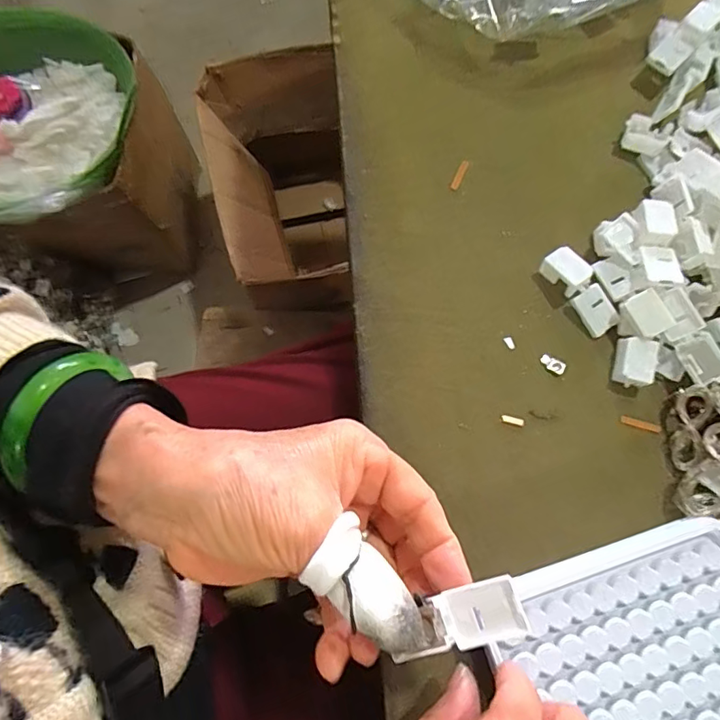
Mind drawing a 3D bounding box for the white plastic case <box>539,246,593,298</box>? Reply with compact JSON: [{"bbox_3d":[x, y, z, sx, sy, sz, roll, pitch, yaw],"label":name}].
[{"bbox_3d":[0.122,-0.052,0.288,0.019,0.016,0.027,-38,79,-8],"label":"white plastic case"}]

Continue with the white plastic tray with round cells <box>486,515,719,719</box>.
[{"bbox_3d":[0.134,0.140,0.231,0.124,0.017,0.095,-17,77,-4],"label":"white plastic tray with round cells"}]

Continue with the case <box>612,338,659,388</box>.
[{"bbox_3d":[0.156,0.002,0.276,0.018,0.013,0.026,12,77,3],"label":"case"}]

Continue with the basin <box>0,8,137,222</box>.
[{"bbox_3d":[-0.548,-0.384,0.749,0.390,0.095,0.355,0,77,0],"label":"basin"}]

